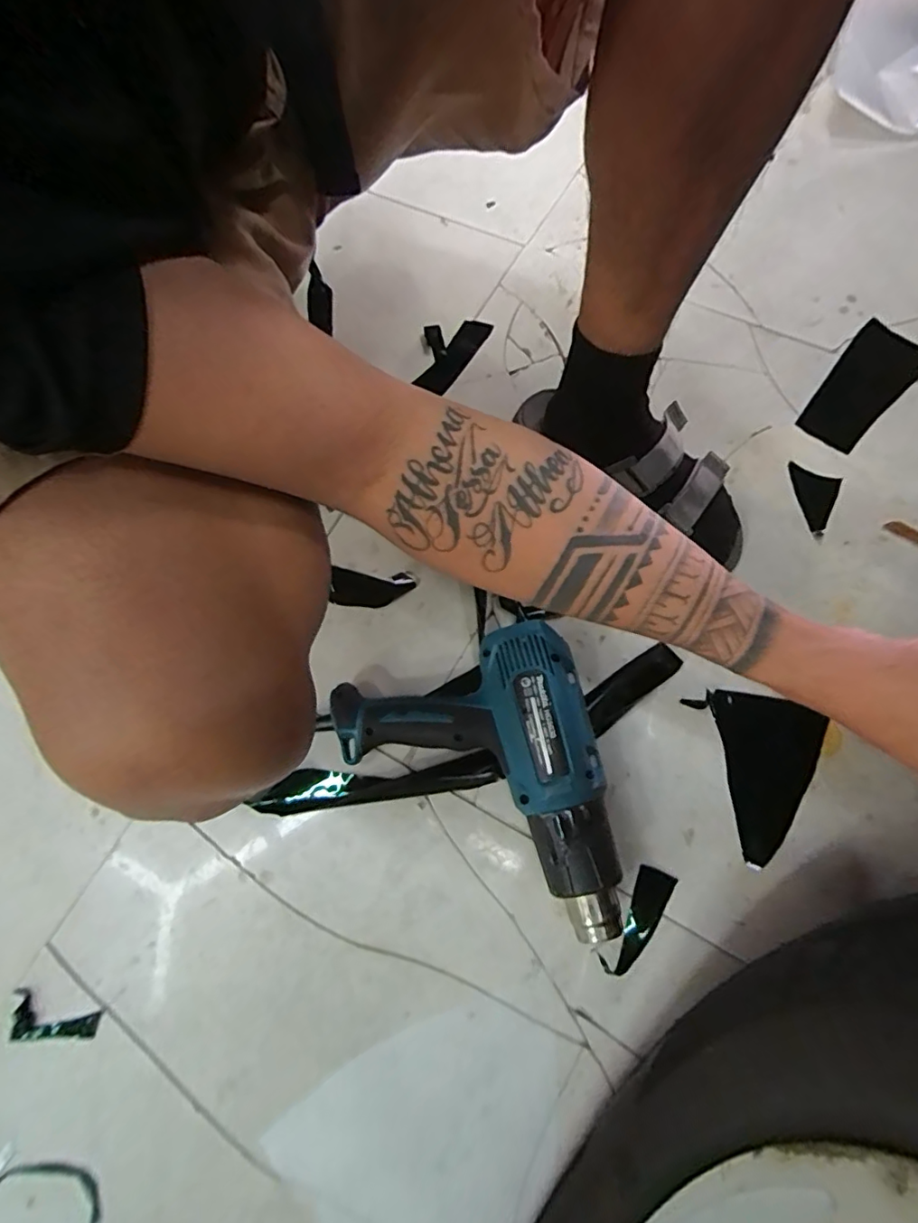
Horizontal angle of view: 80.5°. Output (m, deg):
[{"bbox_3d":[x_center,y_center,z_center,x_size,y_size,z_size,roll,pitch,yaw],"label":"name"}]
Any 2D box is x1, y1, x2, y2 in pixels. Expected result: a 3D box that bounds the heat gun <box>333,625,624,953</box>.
[{"bbox_3d":[0.014,0.140,0.418,0.195,0.073,0.219,-15,71,-2],"label":"heat gun"}]

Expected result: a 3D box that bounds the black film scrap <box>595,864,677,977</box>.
[{"bbox_3d":[0.137,0.238,0.416,0.029,0.009,0.083,33,75,12],"label":"black film scrap"}]

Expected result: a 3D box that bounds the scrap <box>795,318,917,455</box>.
[{"bbox_3d":[0.423,-0.237,0.573,0.072,0.007,0.168,41,77,13],"label":"scrap"}]

